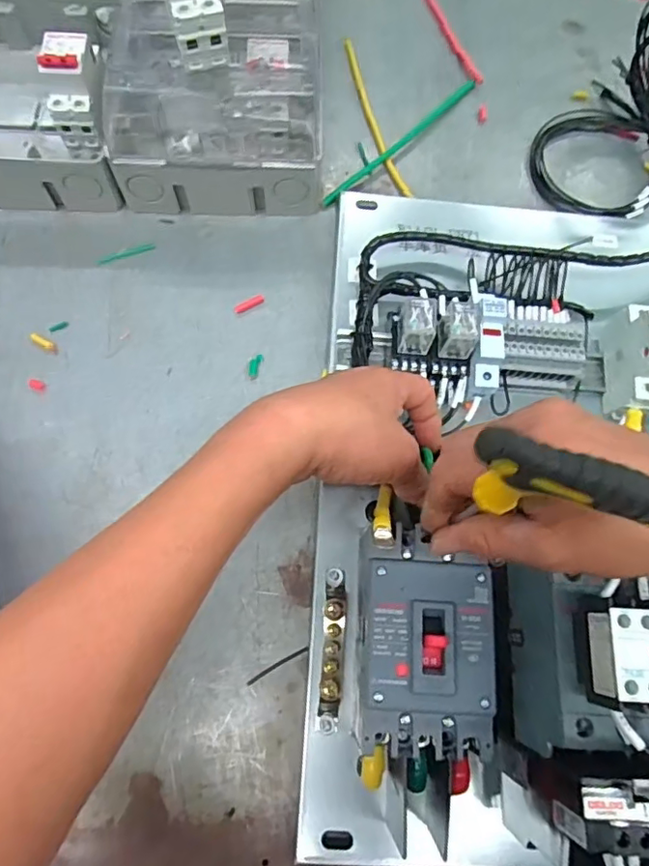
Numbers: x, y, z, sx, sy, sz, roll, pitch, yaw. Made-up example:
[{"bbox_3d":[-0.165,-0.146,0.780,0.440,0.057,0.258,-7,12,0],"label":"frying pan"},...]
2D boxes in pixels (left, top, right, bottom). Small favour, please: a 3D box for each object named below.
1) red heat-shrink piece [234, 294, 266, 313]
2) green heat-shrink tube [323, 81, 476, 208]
[{"bbox_3d":[-0.064,-0.110,0.474,0.028,0.005,0.007,-28,74,-11],"label":"red heat-shrink piece"},{"bbox_3d":[0.075,-0.281,0.534,0.012,0.012,0.209,43,75,12],"label":"green heat-shrink tube"}]

